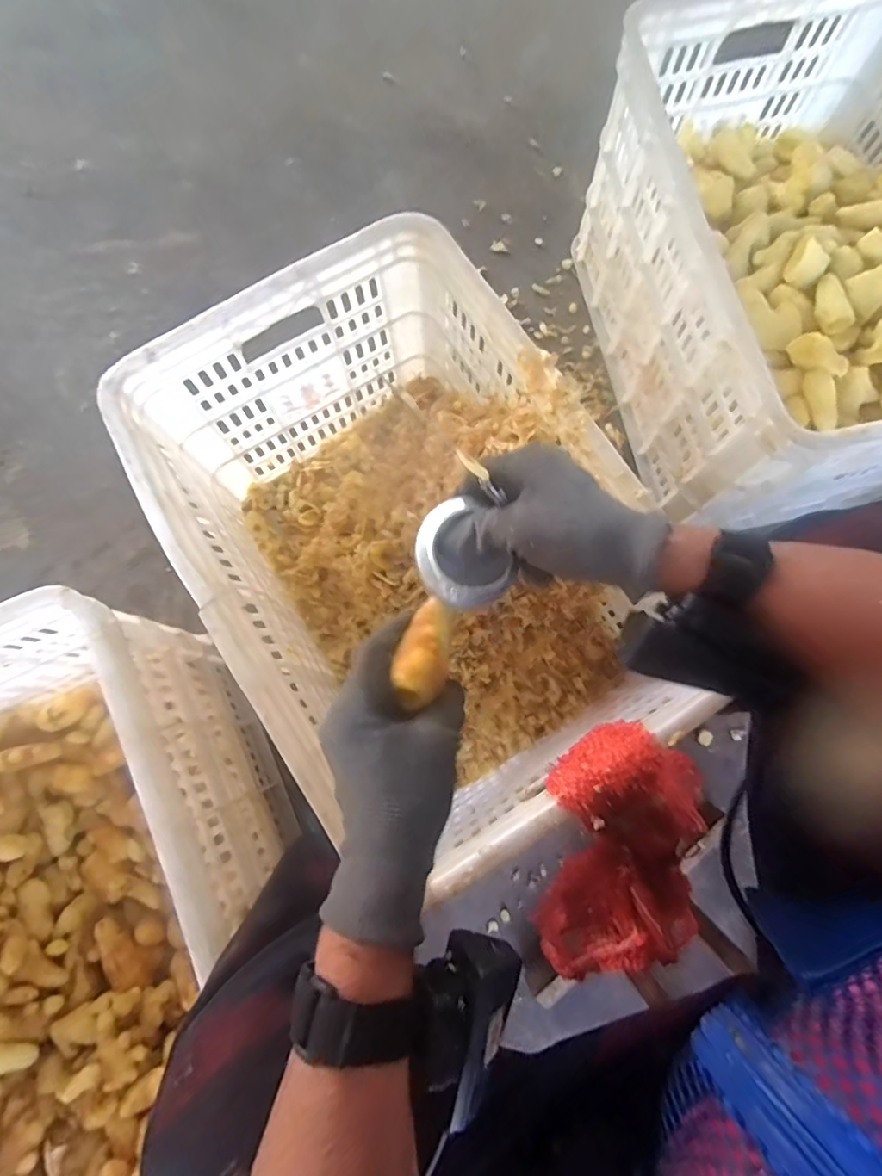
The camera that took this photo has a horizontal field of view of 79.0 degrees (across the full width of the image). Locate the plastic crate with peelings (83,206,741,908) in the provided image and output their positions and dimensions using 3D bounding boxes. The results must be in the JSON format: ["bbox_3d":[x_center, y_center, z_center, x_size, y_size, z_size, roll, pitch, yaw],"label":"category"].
[{"bbox_3d":[-0.038,-0.042,0.572,0.355,0.279,0.487,-31,78,-6],"label":"plastic crate with peelings"}]

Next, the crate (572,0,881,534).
[{"bbox_3d":[0.414,-0.361,0.632,0.371,0.283,0.505,-11,77,-1],"label":"crate"}]

